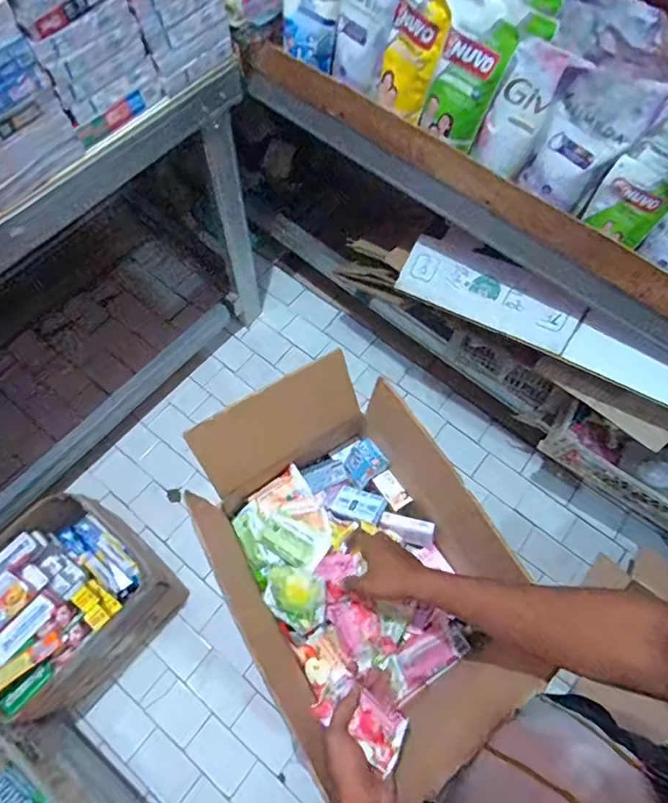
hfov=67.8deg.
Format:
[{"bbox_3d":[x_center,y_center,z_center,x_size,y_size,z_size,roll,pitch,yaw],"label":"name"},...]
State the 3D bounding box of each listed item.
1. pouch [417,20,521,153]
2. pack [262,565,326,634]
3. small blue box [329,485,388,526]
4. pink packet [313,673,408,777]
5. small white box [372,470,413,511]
[{"bbox_3d":[0.197,-0.477,0.744,0.097,0.155,0.053,37,69,13],"label":"pouch"},{"bbox_3d":[-0.057,0.279,0.709,0.087,0.027,0.086,6,95,24],"label":"pack"},{"bbox_3d":[0.039,0.165,0.796,0.086,0.011,0.051,10,58,32],"label":"small blue box"},{"bbox_3d":[0.032,0.338,0.535,0.095,0.016,0.063,33,28,12],"label":"pink packet"},{"bbox_3d":[0.094,0.143,0.801,0.035,0.011,0.064,-30,71,-15],"label":"small white box"}]

